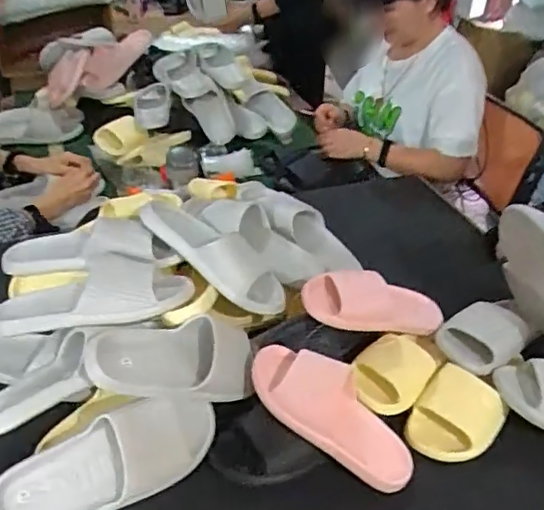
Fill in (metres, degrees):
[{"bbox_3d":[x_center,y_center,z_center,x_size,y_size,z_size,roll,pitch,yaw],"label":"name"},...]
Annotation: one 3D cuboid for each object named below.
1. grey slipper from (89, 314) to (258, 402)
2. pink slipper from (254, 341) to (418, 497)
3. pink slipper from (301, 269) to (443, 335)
[{"bbox_3d":[-0.124,0.132,0.747,0.219,0.081,0.093,5,32,-29],"label":"grey slipper"},{"bbox_3d":[0.080,0.201,0.749,0.236,0.061,0.097,40,45,5],"label":"pink slipper"},{"bbox_3d":[0.163,0.074,0.884,0.239,0.067,0.097,11,34,-18],"label":"pink slipper"}]

